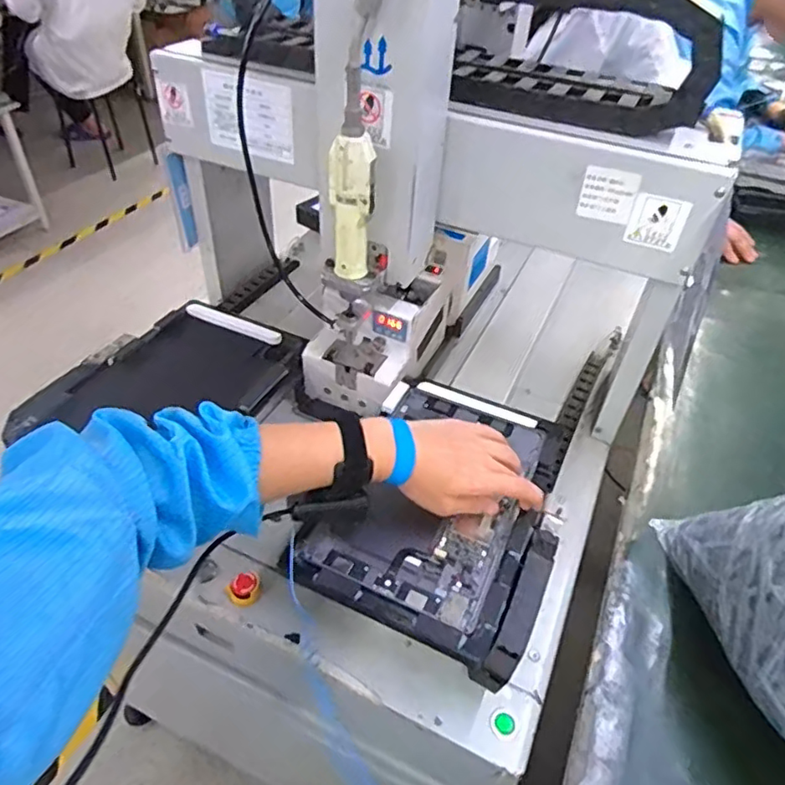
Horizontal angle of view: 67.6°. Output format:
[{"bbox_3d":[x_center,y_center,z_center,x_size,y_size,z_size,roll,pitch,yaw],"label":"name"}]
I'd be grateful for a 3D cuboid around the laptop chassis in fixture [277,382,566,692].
[{"bbox_3d":[0.057,0.112,0.584,0.213,0.029,0.278,20,45,16],"label":"laptop chassis in fixture"}]

